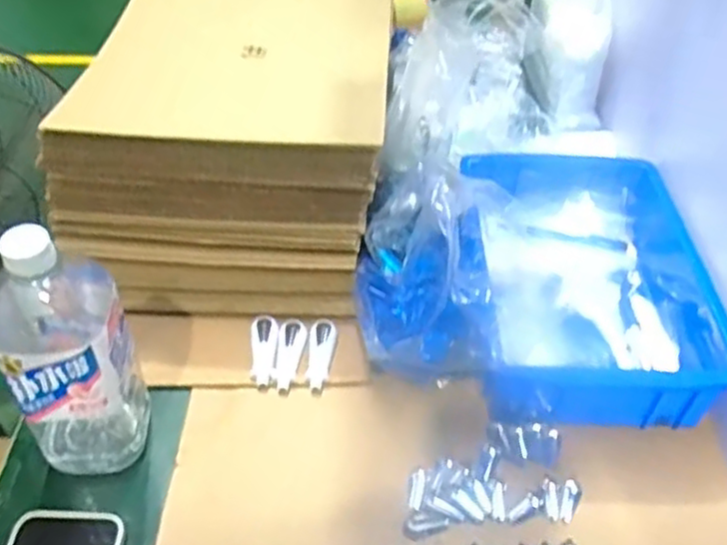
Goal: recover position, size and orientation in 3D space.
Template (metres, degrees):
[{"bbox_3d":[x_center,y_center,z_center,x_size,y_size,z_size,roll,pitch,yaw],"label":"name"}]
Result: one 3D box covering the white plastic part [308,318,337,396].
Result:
[{"bbox_3d":[-0.040,0.079,0.675,0.023,0.009,0.081,3,46,2],"label":"white plastic part"}]

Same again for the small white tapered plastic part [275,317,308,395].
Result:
[{"bbox_3d":[-0.070,0.077,0.671,0.024,0.006,0.080,4,46,3],"label":"small white tapered plastic part"}]

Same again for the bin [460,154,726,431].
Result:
[{"bbox_3d":[0.216,0.004,0.701,0.205,0.078,0.289,1,46,0],"label":"bin"}]

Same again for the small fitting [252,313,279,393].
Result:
[{"bbox_3d":[-0.094,0.075,0.675,0.022,0.010,0.081,-1,46,-2],"label":"small fitting"}]

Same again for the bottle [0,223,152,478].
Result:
[{"bbox_3d":[-0.224,0.061,0.538,0.093,0.227,0.099,-26,52,-24],"label":"bottle"}]

